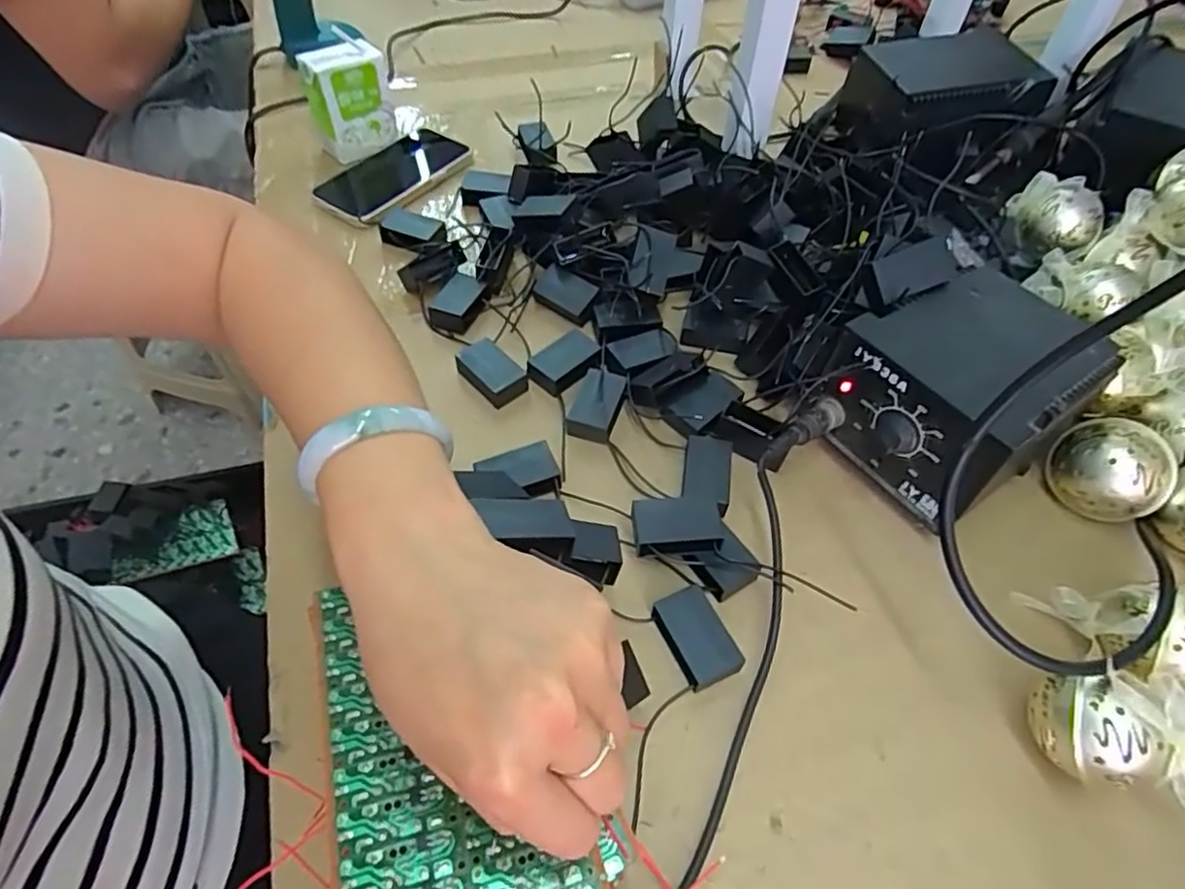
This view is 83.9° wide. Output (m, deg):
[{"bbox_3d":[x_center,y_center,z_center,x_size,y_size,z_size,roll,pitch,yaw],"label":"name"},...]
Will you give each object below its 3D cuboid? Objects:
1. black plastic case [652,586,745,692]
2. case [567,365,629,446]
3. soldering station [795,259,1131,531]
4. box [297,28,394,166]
[{"bbox_3d":[0.055,0.104,0.352,0.029,0.019,0.048,-21,56,-15],"label":"black plastic case"},{"bbox_3d":[0.003,-0.027,0.445,0.029,0.024,0.046,18,55,12],"label":"case"},{"bbox_3d":[0.226,-0.036,0.408,0.145,0.101,0.113,-30,59,-21],"label":"soldering station"},{"bbox_3d":[-0.225,-0.317,0.611,0.069,0.093,0.041,-33,60,-22],"label":"box"}]

